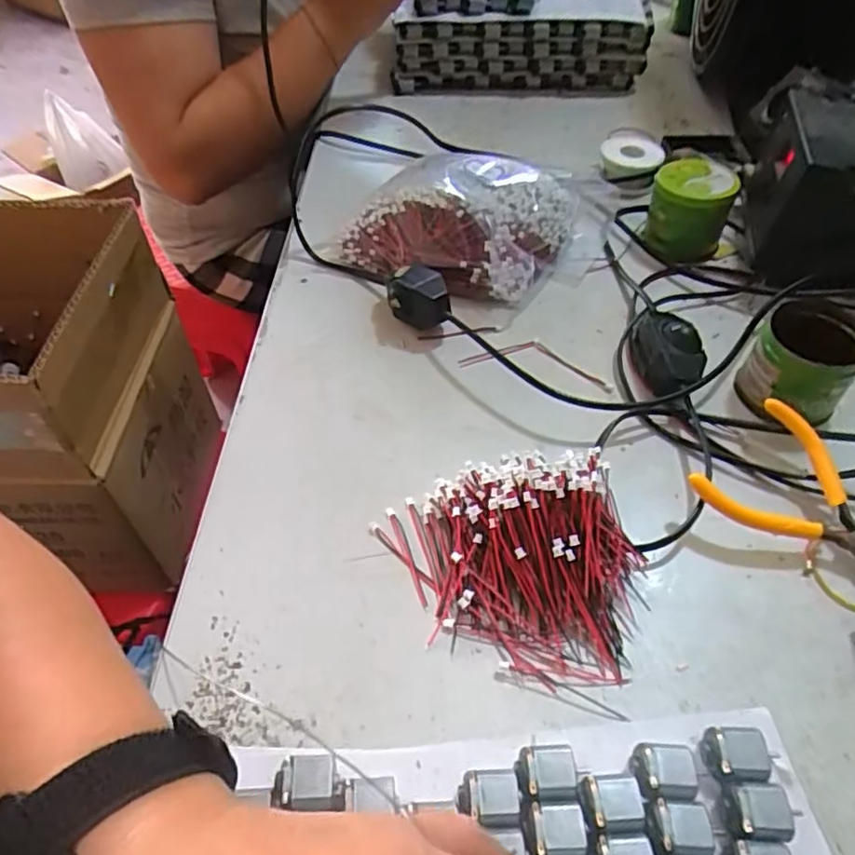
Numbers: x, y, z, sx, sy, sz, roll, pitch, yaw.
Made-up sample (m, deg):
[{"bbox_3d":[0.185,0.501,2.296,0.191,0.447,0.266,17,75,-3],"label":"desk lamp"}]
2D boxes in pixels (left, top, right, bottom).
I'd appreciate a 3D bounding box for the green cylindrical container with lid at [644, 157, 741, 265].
[{"bbox_3d":[0.194,-0.161,0.477,0.054,0.052,0.052,-1,50,1],"label":"green cylindrical container with lid"}]

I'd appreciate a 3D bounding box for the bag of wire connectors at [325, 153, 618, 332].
[{"bbox_3d":[0.040,-0.160,0.482,0.169,0.056,0.179,24,55,20],"label":"bag of wire connectors"}]

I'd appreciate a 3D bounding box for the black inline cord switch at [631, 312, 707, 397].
[{"bbox_3d":[0.150,-0.046,0.401,0.041,0.029,0.061,11,51,11],"label":"black inline cord switch"}]

